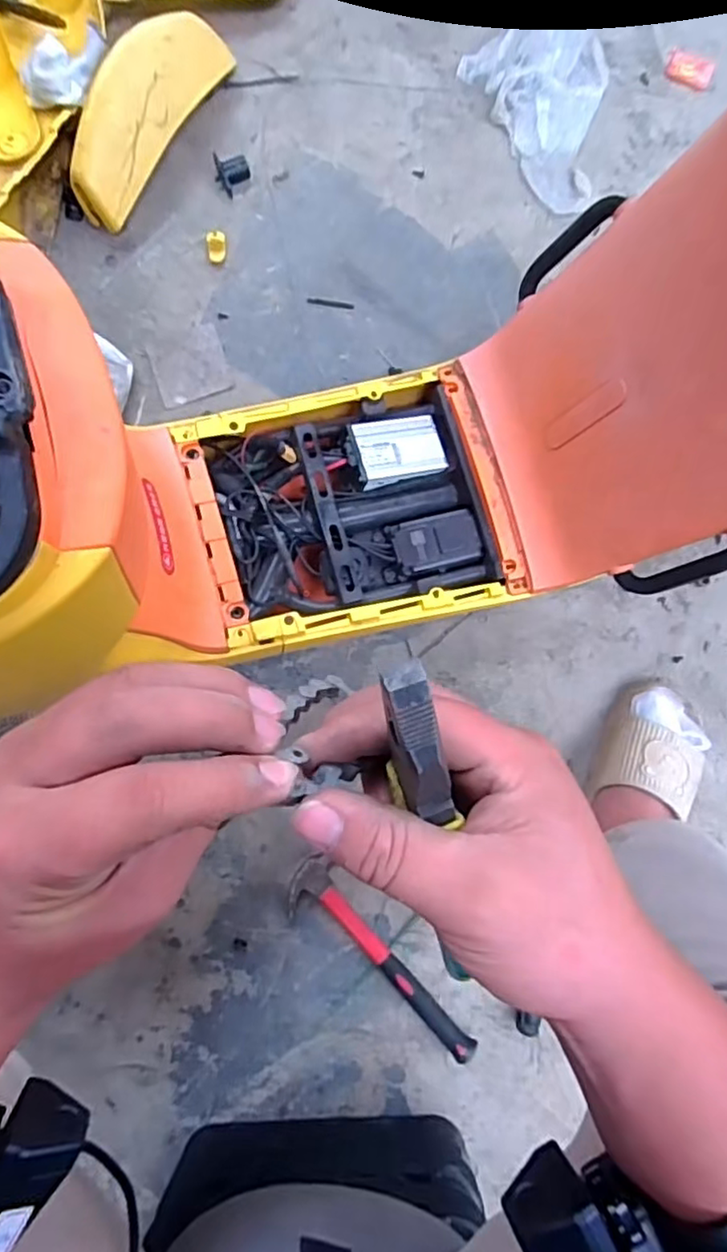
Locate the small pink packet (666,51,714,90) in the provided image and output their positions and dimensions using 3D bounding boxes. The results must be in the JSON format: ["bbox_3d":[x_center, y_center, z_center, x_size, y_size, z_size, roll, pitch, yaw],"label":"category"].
[{"bbox_3d":[0.484,-0.825,0.946,0.067,0.005,0.055,19,81,2],"label":"small pink packet"}]

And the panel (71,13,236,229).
[{"bbox_3d":[-0.286,-0.687,0.850,0.081,0.111,0.301,33,82,4],"label":"panel"}]

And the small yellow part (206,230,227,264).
[{"bbox_3d":[-0.203,-0.521,0.878,0.024,0.021,0.035,-1,81,-1],"label":"small yellow part"}]

